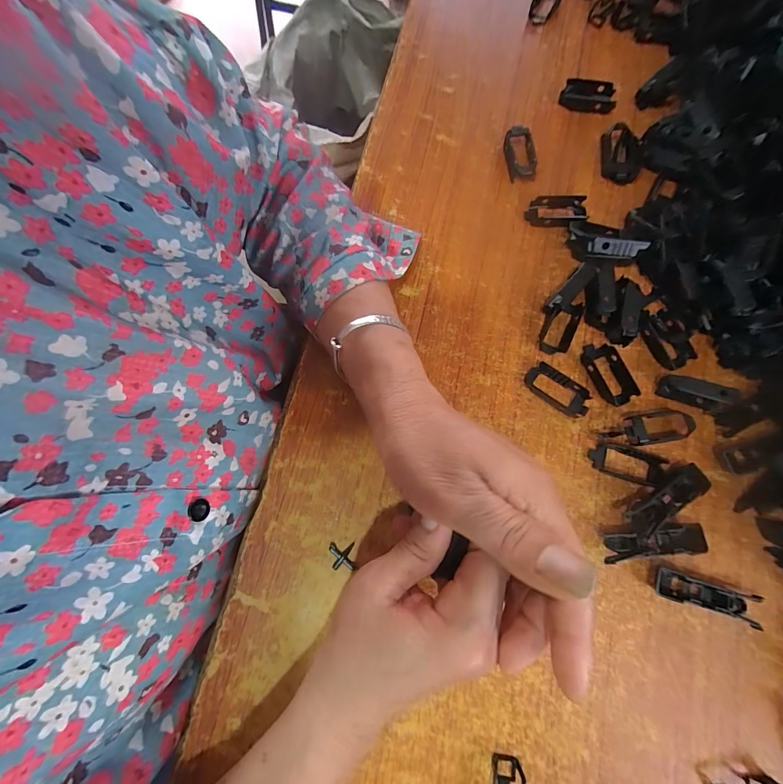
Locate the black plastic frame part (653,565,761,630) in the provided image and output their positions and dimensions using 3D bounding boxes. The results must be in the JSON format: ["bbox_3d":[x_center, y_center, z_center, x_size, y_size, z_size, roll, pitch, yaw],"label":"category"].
[{"bbox_3d":[0.212,0.137,0.236,0.061,0.012,0.019,16,78,5],"label":"black plastic frame part"}]

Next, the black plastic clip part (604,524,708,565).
[{"bbox_3d":[0.180,0.104,0.242,0.064,0.014,0.019,-8,77,-1],"label":"black plastic clip part"}]

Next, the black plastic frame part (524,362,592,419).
[{"bbox_3d":[0.129,-0.001,0.271,0.051,0.007,0.023,37,81,9],"label":"black plastic frame part"}]

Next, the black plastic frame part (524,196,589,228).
[{"bbox_3d":[0.142,-0.154,0.302,0.049,0.013,0.026,3,77,2],"label":"black plastic frame part"}]

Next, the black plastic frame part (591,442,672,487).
[{"bbox_3d":[0.174,0.052,0.257,0.053,0.010,0.023,18,78,5],"label":"black plastic frame part"}]

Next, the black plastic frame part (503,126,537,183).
[{"bbox_3d":[0.117,-0.212,0.314,0.024,0.015,0.047,-5,77,0],"label":"black plastic frame part"}]

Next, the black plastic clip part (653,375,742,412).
[{"bbox_3d":[0.229,0.000,0.262,0.045,0.020,0.015,19,78,5],"label":"black plastic clip part"}]

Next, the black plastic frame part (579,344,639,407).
[{"bbox_3d":[0.168,-0.015,0.272,0.026,0.009,0.052,-29,78,-5],"label":"black plastic frame part"}]

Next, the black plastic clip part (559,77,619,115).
[{"bbox_3d":[0.184,-0.275,0.326,0.050,0.014,0.026,10,78,3],"label":"black plastic clip part"}]

